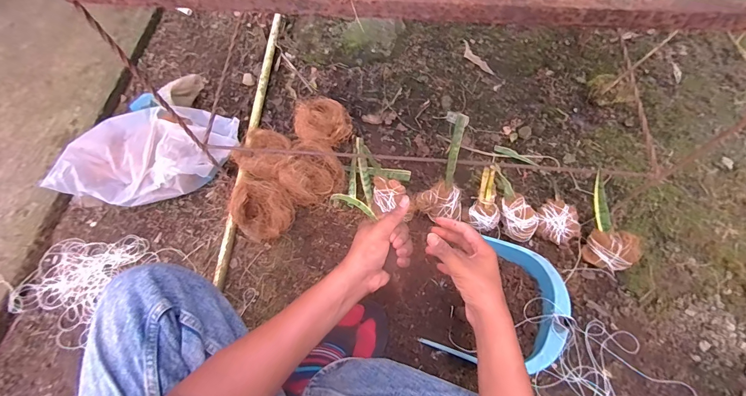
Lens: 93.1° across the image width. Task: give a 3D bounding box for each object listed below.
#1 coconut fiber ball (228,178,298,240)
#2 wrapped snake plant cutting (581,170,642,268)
[{"bbox_3d":[-0.229,0.023,0.748,0.124,0.086,0.119,0,65,0],"label":"coconut fiber ball"},{"bbox_3d":[0.473,0.054,0.719,0.078,0.075,0.216,-23,103,-11],"label":"wrapped snake plant cutting"}]

